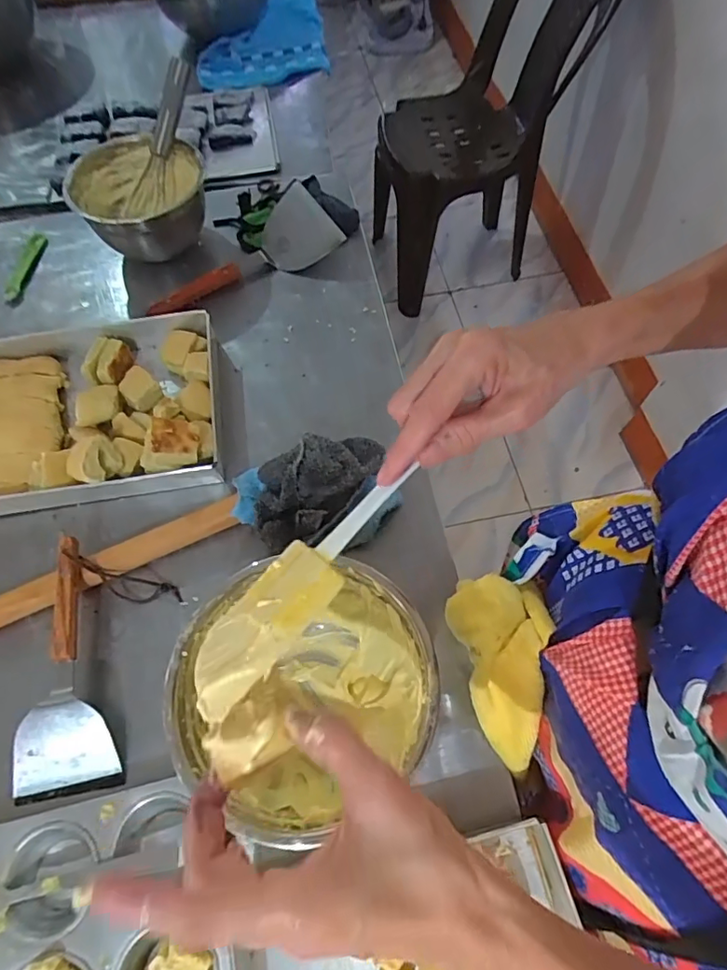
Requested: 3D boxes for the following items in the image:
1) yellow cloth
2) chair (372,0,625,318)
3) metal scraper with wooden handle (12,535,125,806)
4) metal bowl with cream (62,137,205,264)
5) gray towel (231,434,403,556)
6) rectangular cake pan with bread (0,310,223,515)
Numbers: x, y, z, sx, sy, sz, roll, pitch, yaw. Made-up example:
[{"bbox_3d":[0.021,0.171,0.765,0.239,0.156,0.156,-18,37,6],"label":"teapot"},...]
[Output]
[{"bbox_3d":[0.114,0.153,0.411,0.070,0.058,0.156,-10,99,-5],"label":"yellow cloth"},{"bbox_3d":[0.269,-0.911,1.356,0.471,0.775,0.426,-13,64,-3],"label":"chair"},{"bbox_3d":[-0.267,0.156,0.468,0.086,0.041,0.214,-11,63,-3],"label":"metal scraper with wooden handle"},{"bbox_3d":[-0.285,-0.365,0.694,0.159,0.110,0.170,-1,64,3],"label":"metal bowl with cream"},{"bbox_3d":[-0.049,0.007,0.523,0.159,0.079,0.110,-18,65,-5],"label":"gray towel"},{"bbox_3d":[-0.322,-0.081,0.578,0.314,0.060,0.212,-9,63,-4],"label":"rectangular cake pan with bread"}]

